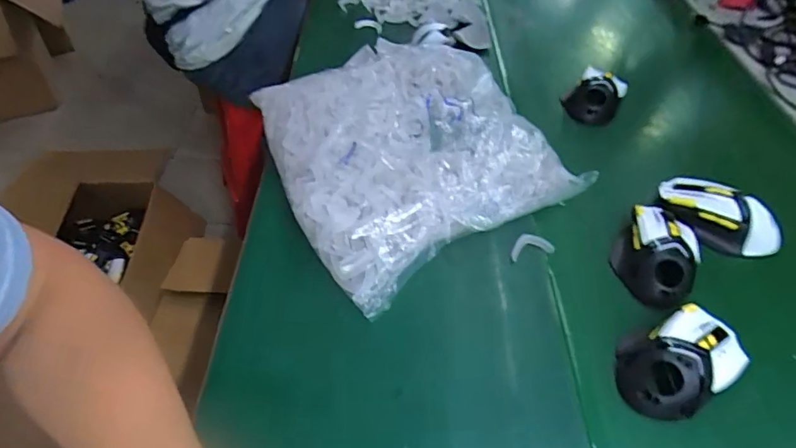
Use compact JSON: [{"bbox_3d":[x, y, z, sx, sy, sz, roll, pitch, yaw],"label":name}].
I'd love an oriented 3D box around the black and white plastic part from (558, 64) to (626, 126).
[{"bbox_3d":[0.270,-0.178,0.668,0.072,0.048,0.085,23,51,17],"label":"black and white plastic part"}]

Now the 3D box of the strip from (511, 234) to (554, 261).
[{"bbox_3d":[0.131,0.021,0.478,0.047,0.004,0.023,-10,74,-16],"label":"strip"}]

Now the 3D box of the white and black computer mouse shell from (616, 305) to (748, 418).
[{"bbox_3d":[0.237,0.109,0.400,0.118,0.033,0.069,-20,52,-20],"label":"white and black computer mouse shell"}]

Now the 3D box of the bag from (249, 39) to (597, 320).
[{"bbox_3d":[0.004,-0.109,0.561,0.299,0.062,0.352,-23,53,-22],"label":"bag"}]

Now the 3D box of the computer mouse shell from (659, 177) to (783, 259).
[{"bbox_3d":[0.345,-0.009,0.523,0.064,0.039,0.120,-33,58,-29],"label":"computer mouse shell"}]

